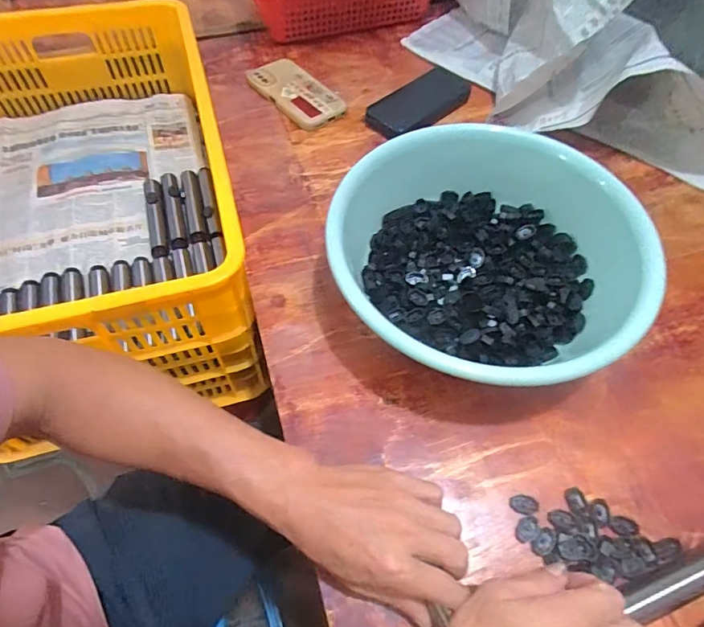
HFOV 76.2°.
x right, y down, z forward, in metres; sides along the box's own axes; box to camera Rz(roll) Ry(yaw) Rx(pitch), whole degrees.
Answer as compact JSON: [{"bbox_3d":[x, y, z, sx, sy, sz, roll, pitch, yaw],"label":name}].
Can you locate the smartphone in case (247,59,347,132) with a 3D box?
[{"bbox_3d":[-0.085,-0.332,0.676,0.078,0.018,0.168,-36,65,-19],"label":"smartphone in case"}]

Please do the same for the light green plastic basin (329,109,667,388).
[{"bbox_3d":[0.136,-0.055,0.460,0.279,0.104,0.297,-24,62,-14],"label":"light green plastic basin"}]

